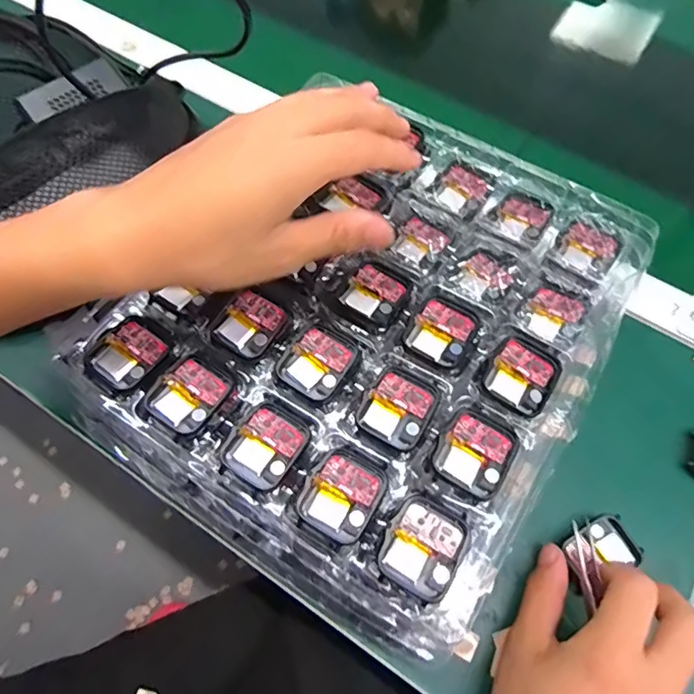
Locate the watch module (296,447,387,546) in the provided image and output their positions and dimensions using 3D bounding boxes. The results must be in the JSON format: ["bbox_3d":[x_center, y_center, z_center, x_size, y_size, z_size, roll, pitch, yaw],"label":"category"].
[{"bbox_3d":[-0.002,0.076,0.263,0.037,0.006,0.043,32,68,13],"label":"watch module"}]

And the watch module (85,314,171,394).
[{"bbox_3d":[-0.127,0.005,0.295,0.038,0.005,0.045,36,69,15],"label":"watch module"}]

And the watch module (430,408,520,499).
[{"bbox_3d":[0.068,0.056,0.268,0.036,0.004,0.042,32,68,13],"label":"watch module"}]

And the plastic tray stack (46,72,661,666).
[{"bbox_3d":[0.016,-0.015,0.328,0.264,0.057,0.303,31,68,13],"label":"plastic tray stack"}]

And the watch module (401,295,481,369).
[{"bbox_3d":[0.057,-0.009,0.301,0.037,0.004,0.042,29,67,12],"label":"watch module"}]

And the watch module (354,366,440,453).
[{"bbox_3d":[0.029,0.033,0.281,0.037,0.004,0.041,30,68,12],"label":"watch module"}]

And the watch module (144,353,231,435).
[{"bbox_3d":[-0.088,0.026,0.284,0.037,0.005,0.041,33,68,13],"label":"watch module"}]

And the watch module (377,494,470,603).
[{"bbox_3d":[0.038,0.099,0.253,0.037,0.006,0.042,31,68,13],"label":"watch module"}]

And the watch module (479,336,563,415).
[{"bbox_3d":[0.100,0.015,0.289,0.037,0.004,0.043,32,68,13],"label":"watch module"}]

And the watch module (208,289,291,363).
[{"bbox_3d":[-0.058,-0.014,0.304,0.038,0.005,0.039,32,68,13],"label":"watch module"}]

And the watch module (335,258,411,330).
[{"bbox_3d":[0.017,-0.034,0.311,0.039,0.004,0.043,31,68,13],"label":"watch module"}]

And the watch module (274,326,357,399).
[{"bbox_3d":[-0.017,0.009,0.295,0.036,0.004,0.040,31,68,13],"label":"watch module"}]

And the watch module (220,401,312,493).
[{"bbox_3d":[-0.043,0.053,0.273,0.037,0.006,0.043,30,68,12],"label":"watch module"}]

